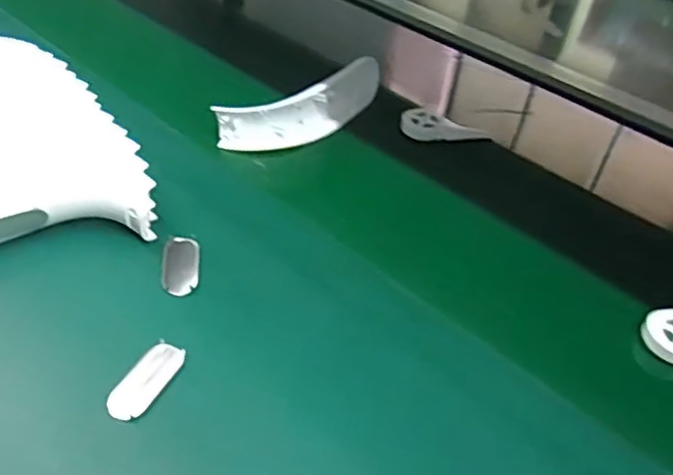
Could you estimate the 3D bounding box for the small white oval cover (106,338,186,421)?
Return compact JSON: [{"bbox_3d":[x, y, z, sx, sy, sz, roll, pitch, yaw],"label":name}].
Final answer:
[{"bbox_3d":[-0.120,0.090,0.394,0.024,0.008,0.054,24,47,18],"label":"small white oval cover"}]

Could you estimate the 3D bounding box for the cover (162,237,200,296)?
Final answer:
[{"bbox_3d":[-0.117,0.020,0.472,0.026,0.006,0.060,-3,45,-9],"label":"cover"}]

